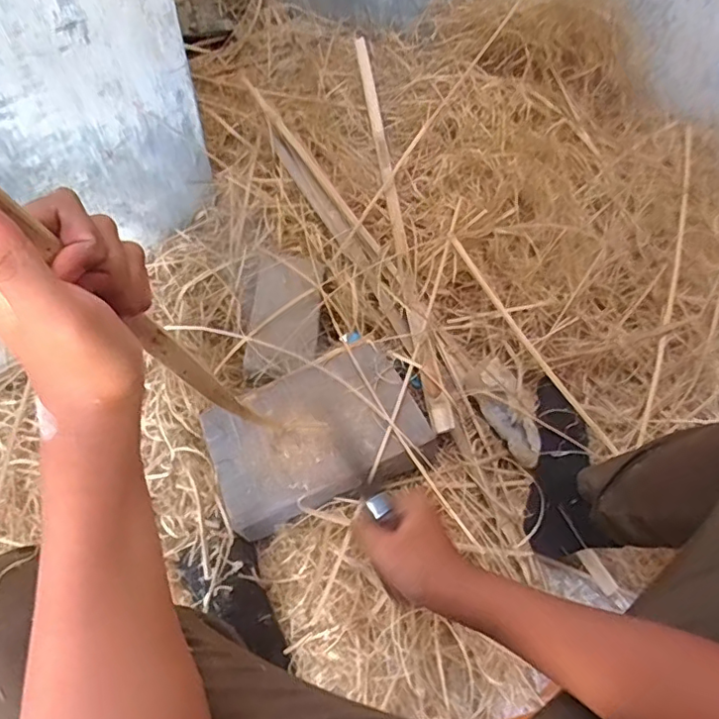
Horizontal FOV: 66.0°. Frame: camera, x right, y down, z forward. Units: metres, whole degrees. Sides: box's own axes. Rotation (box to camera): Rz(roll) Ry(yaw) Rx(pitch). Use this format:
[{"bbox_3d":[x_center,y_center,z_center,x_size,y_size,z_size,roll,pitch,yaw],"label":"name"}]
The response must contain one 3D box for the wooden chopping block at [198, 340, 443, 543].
[{"bbox_3d":[-0.059,0.103,0.744,0.270,0.075,0.187,-20,62,-16],"label":"wooden chopping block"}]

